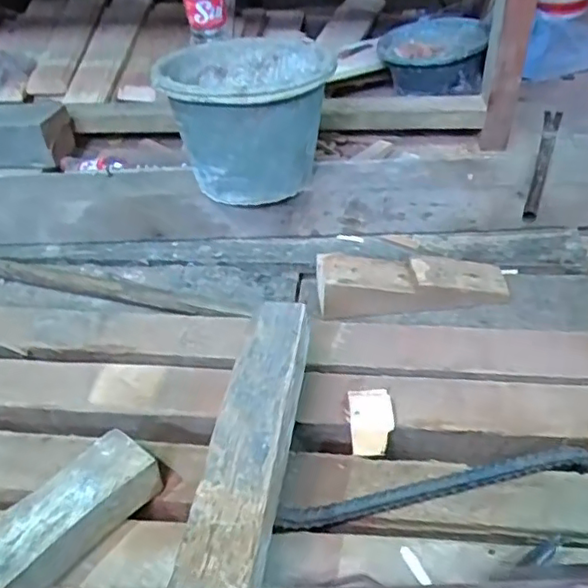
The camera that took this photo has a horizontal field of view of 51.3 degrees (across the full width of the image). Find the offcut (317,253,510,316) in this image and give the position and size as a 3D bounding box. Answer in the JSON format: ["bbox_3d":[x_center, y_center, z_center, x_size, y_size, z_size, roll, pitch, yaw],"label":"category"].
[{"bbox_3d":[0.181,-0.022,0.923,0.289,0.057,0.085,-4,41,-3],"label":"offcut"}]

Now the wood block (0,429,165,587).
[{"bbox_3d":[-0.197,0.194,0.539,0.066,0.056,0.158,28,49,30],"label":"wood block"}]

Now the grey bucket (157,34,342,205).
[{"bbox_3d":[-0.077,-0.293,1.024,0.263,0.206,0.285,-3,41,-2],"label":"grey bucket"}]

